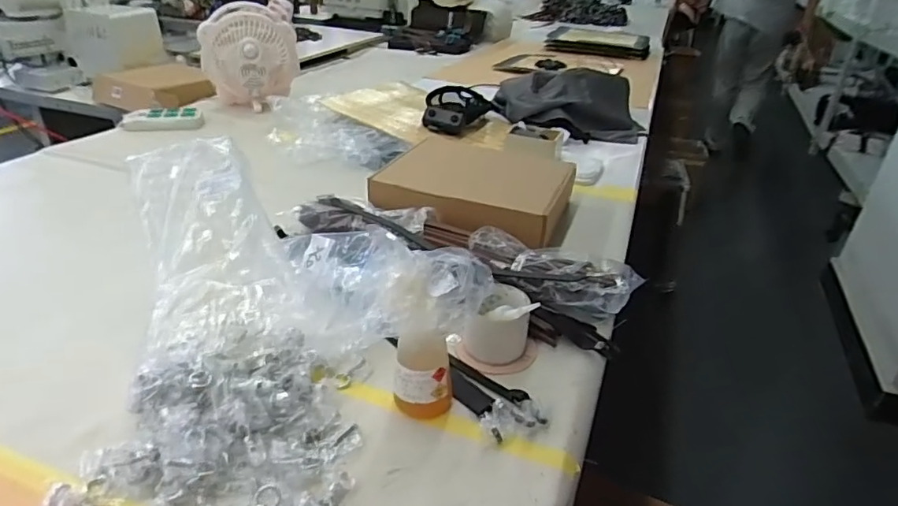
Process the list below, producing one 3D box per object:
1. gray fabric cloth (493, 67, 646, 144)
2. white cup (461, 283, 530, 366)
[{"bbox_3d":[0.341,-0.418,1.517,0.389,0.115,0.337,3,31,-1],"label":"gray fabric cloth"},{"bbox_3d":[0.068,0.090,0.698,0.075,0.068,0.078,2,31,-1],"label":"white cup"}]

